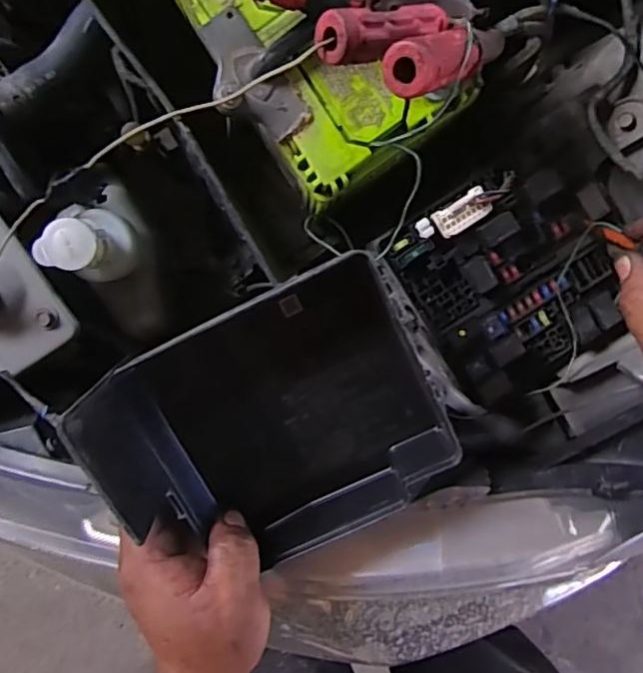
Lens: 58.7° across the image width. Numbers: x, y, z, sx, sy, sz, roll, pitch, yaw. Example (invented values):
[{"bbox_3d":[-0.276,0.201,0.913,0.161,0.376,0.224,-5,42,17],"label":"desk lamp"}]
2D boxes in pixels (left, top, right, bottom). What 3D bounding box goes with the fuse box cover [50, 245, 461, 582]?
[{"bbox_3d":[-0.019,0.056,0.316,0.154,0.110,0.138,-24,97,4],"label":"fuse box cover"}]

